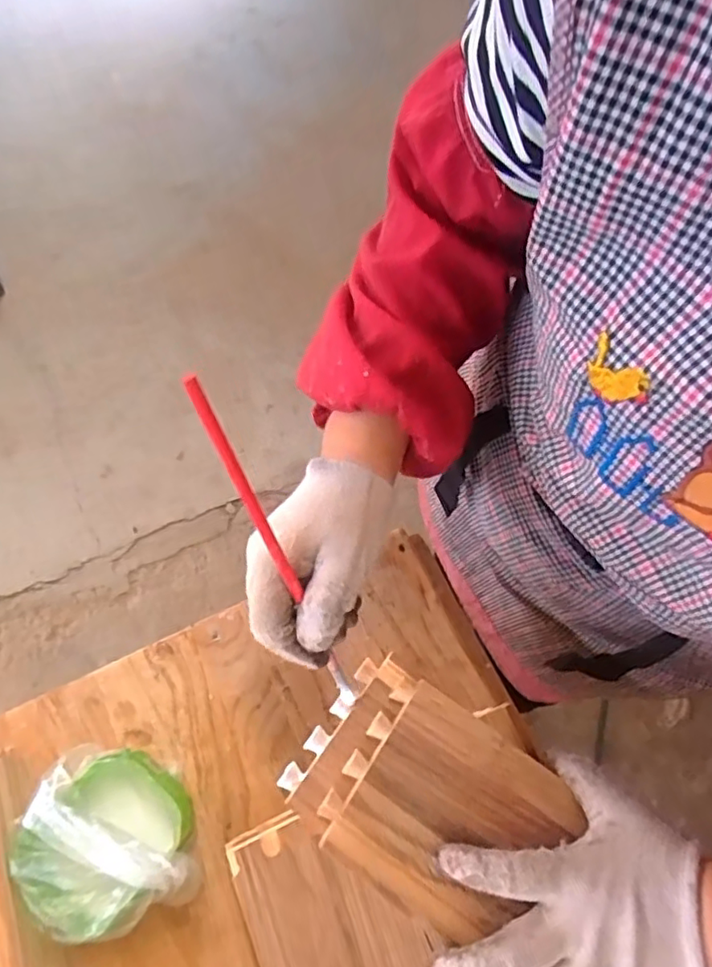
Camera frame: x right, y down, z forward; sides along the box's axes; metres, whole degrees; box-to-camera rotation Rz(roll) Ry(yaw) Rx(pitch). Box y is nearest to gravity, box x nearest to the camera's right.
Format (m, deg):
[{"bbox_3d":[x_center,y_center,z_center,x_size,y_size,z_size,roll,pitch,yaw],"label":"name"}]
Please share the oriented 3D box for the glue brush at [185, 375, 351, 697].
[{"bbox_3d":[-0.039,0.049,0.334,0.007,0.246,0.009,-30,35,-14],"label":"glue brush"}]

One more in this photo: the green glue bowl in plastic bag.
[{"bbox_3d":[-0.158,0.228,0.401,0.096,0.087,0.115,-25,64,-8],"label":"green glue bowl in plastic bag"}]

